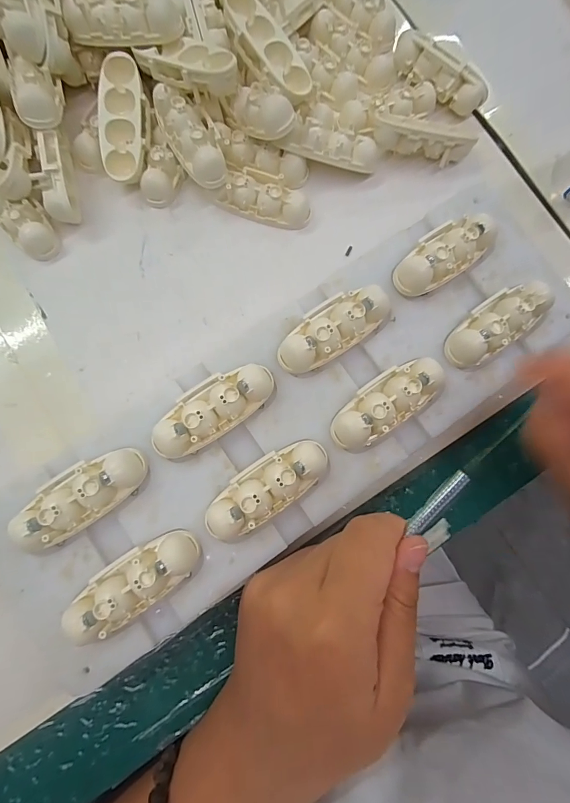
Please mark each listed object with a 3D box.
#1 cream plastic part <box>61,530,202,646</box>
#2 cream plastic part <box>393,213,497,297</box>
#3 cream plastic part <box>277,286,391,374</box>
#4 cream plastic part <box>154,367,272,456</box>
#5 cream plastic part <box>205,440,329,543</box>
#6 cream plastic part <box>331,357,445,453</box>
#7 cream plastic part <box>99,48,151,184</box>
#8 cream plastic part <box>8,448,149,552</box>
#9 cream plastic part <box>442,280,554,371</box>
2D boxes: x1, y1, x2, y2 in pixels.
[{"bbox_3d":[-0.068,0.081,0.174,0.061,0.017,0.024,-33,84,-8],"label":"cream plastic part"},{"bbox_3d":[0.084,-0.078,0.206,0.059,0.016,0.025,-35,84,-8],"label":"cream plastic part"},{"bbox_3d":[0.026,-0.039,0.197,0.066,0.016,0.025,-34,84,-8],"label":"cream plastic part"},{"bbox_3d":[-0.033,0.003,0.187,0.061,0.017,0.025,-36,86,-7],"label":"cream plastic part"},{"bbox_3d":[-0.007,0.041,0.184,0.063,0.015,0.025,-34,86,-6],"label":"cream plastic part"},{"bbox_3d":[0.050,0.000,0.193,0.061,0.015,0.025,-34,84,-8],"label":"cream plastic part"},{"bbox_3d":[-0.089,-0.155,0.216,0.025,0.011,0.063,1,98,-3],"label":"cream plastic part"},{"bbox_3d":[-0.092,0.042,0.178,0.057,0.018,0.025,-36,84,-8],"label":"cream plastic part"},{"bbox_3d":[0.110,-0.041,0.203,0.059,0.015,0.024,-35,84,-8],"label":"cream plastic part"}]

